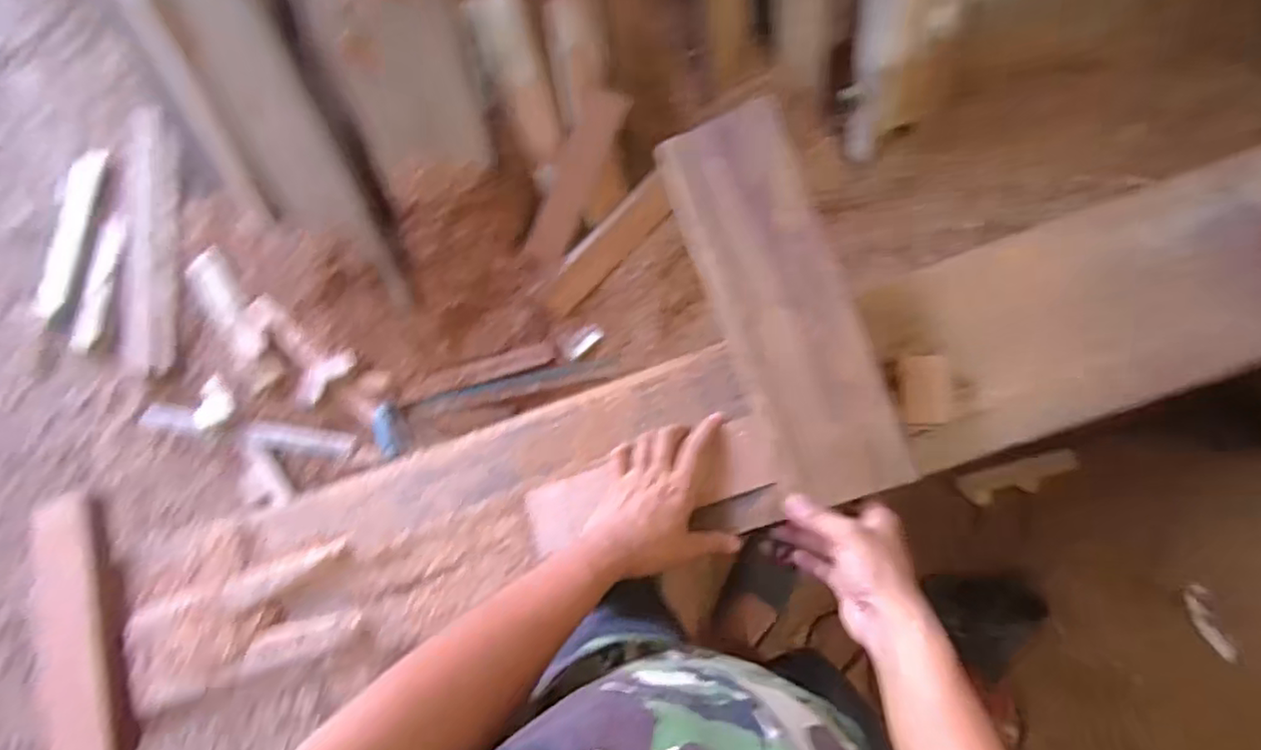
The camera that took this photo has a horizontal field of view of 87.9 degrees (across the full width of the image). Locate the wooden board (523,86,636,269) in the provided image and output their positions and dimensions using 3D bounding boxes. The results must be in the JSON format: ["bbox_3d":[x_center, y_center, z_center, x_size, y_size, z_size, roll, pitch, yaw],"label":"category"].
[{"bbox_3d":[-0.106,-0.348,1.195,0.078,0.014,0.341,19,118,-18],"label":"wooden board"}]

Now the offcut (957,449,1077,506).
[{"bbox_3d":[0.727,0.193,1.226,0.196,0.014,0.063,-24,82,19],"label":"offcut"}]

